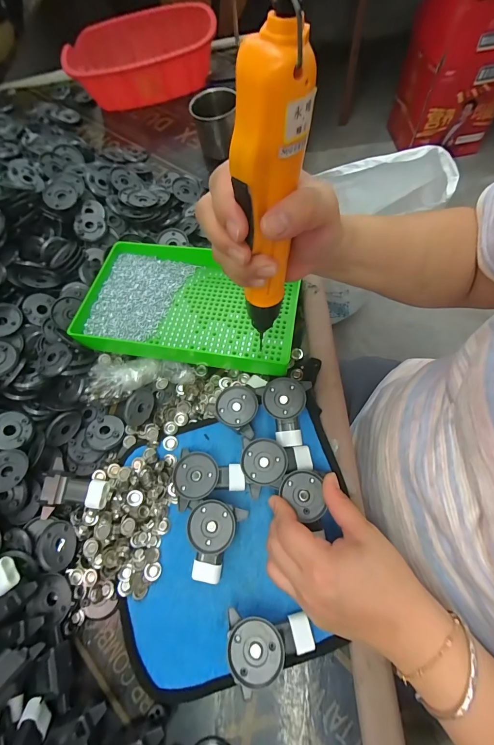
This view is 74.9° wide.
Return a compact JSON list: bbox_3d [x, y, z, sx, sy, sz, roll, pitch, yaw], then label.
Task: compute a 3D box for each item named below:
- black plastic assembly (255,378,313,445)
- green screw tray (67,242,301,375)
[{"bbox_3d":[0.036,0.038,0.320,0.051,0.016,0.063,2,66,6],"label":"black plastic assembly"},{"bbox_3d":[-0.065,-0.079,0.382,0.241,0.042,0.152,9,67,9],"label":"green screw tray"}]

